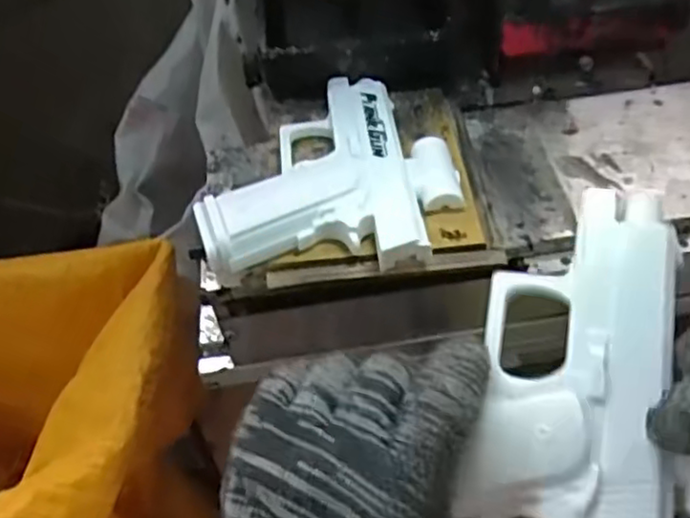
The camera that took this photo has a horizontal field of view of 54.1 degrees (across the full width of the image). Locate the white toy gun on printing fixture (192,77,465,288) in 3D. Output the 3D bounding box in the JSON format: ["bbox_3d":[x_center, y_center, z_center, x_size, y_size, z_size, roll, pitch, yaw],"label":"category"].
[{"bbox_3d":[-0.008,-0.049,0.350,0.124,0.020,0.135,-7,49,-1],"label":"white toy gun on printing fixture"}]

